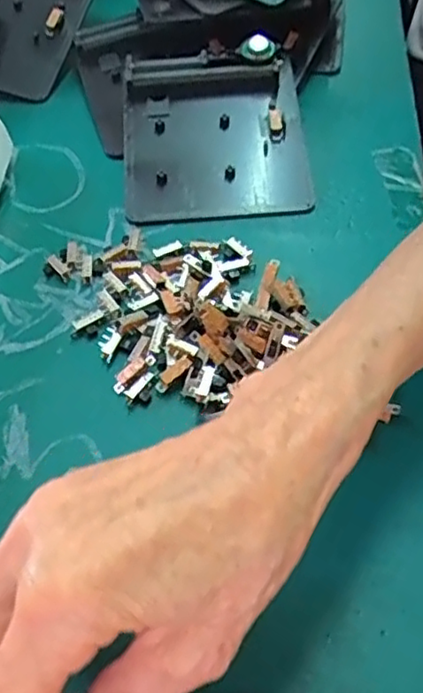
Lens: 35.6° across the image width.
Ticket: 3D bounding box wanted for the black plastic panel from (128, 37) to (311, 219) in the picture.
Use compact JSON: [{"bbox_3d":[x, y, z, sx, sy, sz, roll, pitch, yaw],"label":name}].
[{"bbox_3d":[0.001,-0.134,0.402,0.108,0.033,0.122,-4,53,1],"label":"black plastic panel"}]

